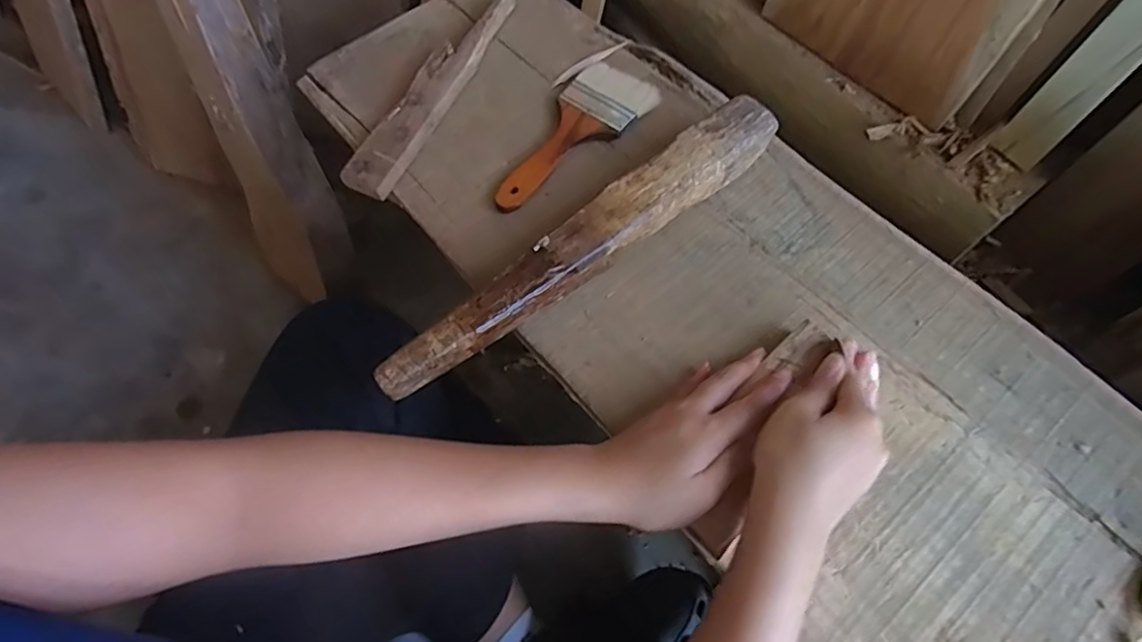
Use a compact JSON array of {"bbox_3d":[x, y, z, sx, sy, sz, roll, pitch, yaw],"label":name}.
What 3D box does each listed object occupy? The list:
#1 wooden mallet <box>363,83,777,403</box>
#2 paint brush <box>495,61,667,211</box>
[{"bbox_3d":[0.010,-0.062,0.469,0.370,0.065,0.043,-34,70,-16],"label":"wooden mallet"},{"bbox_3d":[-0.007,-0.176,0.550,0.189,0.023,0.073,-39,71,-17],"label":"paint brush"}]

